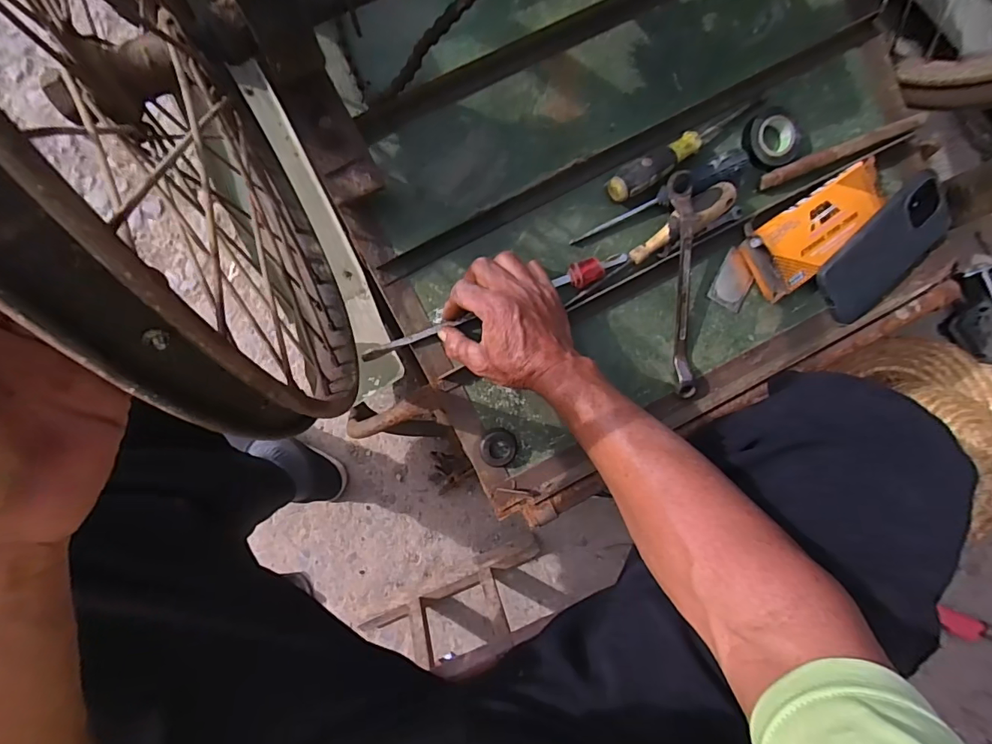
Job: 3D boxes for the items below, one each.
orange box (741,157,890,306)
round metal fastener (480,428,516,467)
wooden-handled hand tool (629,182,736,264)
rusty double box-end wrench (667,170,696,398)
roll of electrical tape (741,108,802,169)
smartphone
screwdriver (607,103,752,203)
[{"bbox_3d":[0.337,-0.151,0.494,0.158,0.027,0.074,-36,87,-3],"label":"orange box"},{"bbox_3d":[0.003,0.079,0.490,0.036,0.014,0.039,0,86,-1],"label":"round metal fastener"},{"bbox_3d":[0.184,-0.147,0.474,0.112,0.034,0.028,-33,87,-3],"label":"wooden-handled hand tool"},{"bbox_3d":[0.190,-0.082,0.479,0.021,0.019,0.222,-7,106,-1],"label":"rusty double box-end wrench"},{"bbox_3d":[0.284,-0.240,0.487,0.055,0.015,0.056,0,86,-1],"label":"roll of electrical tape"},{"bbox_3d":[0.419,-0.129,0.504,0.173,0.015,0.085,-41,116,-5],"label":"smartphone"},{"bbox_3d":[0.186,-0.221,0.472,0.170,0.026,0.029,-31,87,-3],"label":"screwdriver"}]

